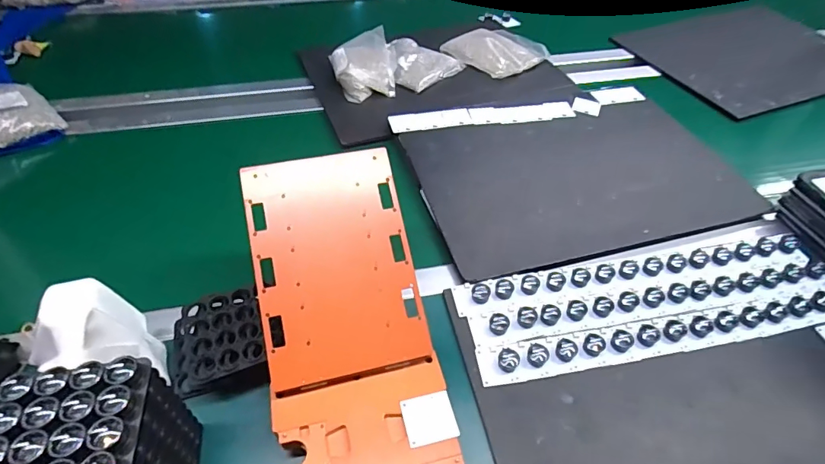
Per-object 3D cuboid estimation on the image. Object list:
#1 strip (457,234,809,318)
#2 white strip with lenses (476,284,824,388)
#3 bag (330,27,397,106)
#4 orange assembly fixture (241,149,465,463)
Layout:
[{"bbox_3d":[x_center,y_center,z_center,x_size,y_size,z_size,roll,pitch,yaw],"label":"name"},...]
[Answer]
[{"bbox_3d":[0.285,0.048,0.588,0.470,0.014,0.046,-8,49,-8],"label":"strip"},{"bbox_3d":[0.306,0.113,0.532,0.469,0.017,0.047,-8,49,-8],"label":"white strip with lenses"},{"bbox_3d":[-0.096,-0.330,0.897,0.126,0.048,0.176,-3,49,-3],"label":"bag"},{"bbox_3d":[-0.063,0.102,0.456,0.162,0.053,0.390,-12,69,-11],"label":"orange assembly fixture"}]

